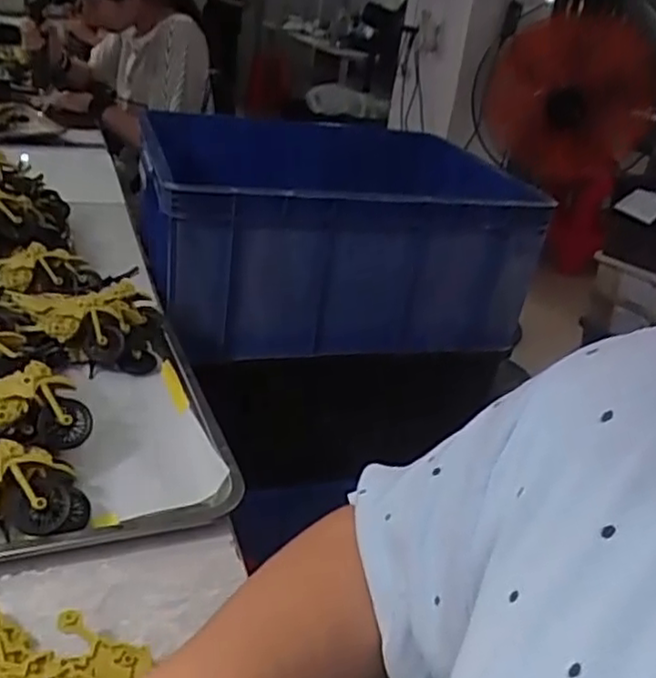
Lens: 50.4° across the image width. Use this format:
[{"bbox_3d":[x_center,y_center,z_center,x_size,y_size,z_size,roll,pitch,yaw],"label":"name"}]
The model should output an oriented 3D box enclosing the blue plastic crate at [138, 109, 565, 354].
[{"bbox_3d":[-0.022,-0.176,1.058,0.513,0.251,0.424,-3,28,-22],"label":"blue plastic crate"}]

